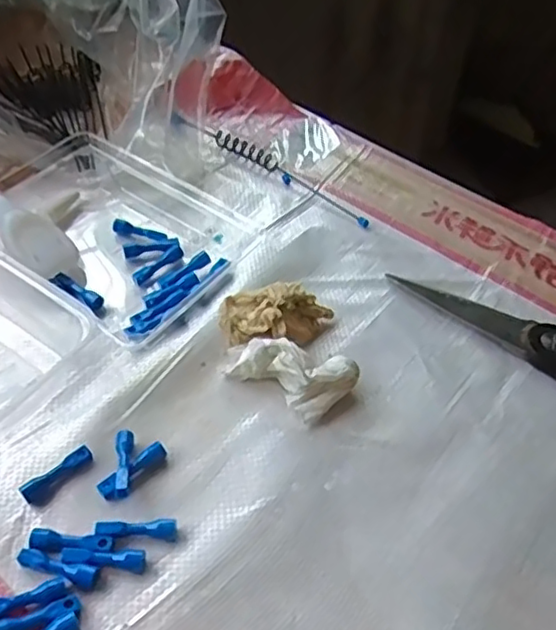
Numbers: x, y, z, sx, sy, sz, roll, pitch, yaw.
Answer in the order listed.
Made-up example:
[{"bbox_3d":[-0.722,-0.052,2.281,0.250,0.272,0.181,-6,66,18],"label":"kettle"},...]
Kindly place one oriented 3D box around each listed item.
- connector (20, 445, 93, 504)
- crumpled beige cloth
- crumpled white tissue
[{"bbox_3d":[-0.109,0.079,0.321,0.036,0.008,0.009,-35,59,-29],"label":"connector"},{"bbox_3d":[-0.001,0.001,0.383,0.065,0.026,0.039,2,49,-2],"label":"crumpled beige cloth"},{"bbox_3d":[0.006,0.029,0.359,0.068,0.027,0.036,30,54,21],"label":"crumpled white tissue"}]

